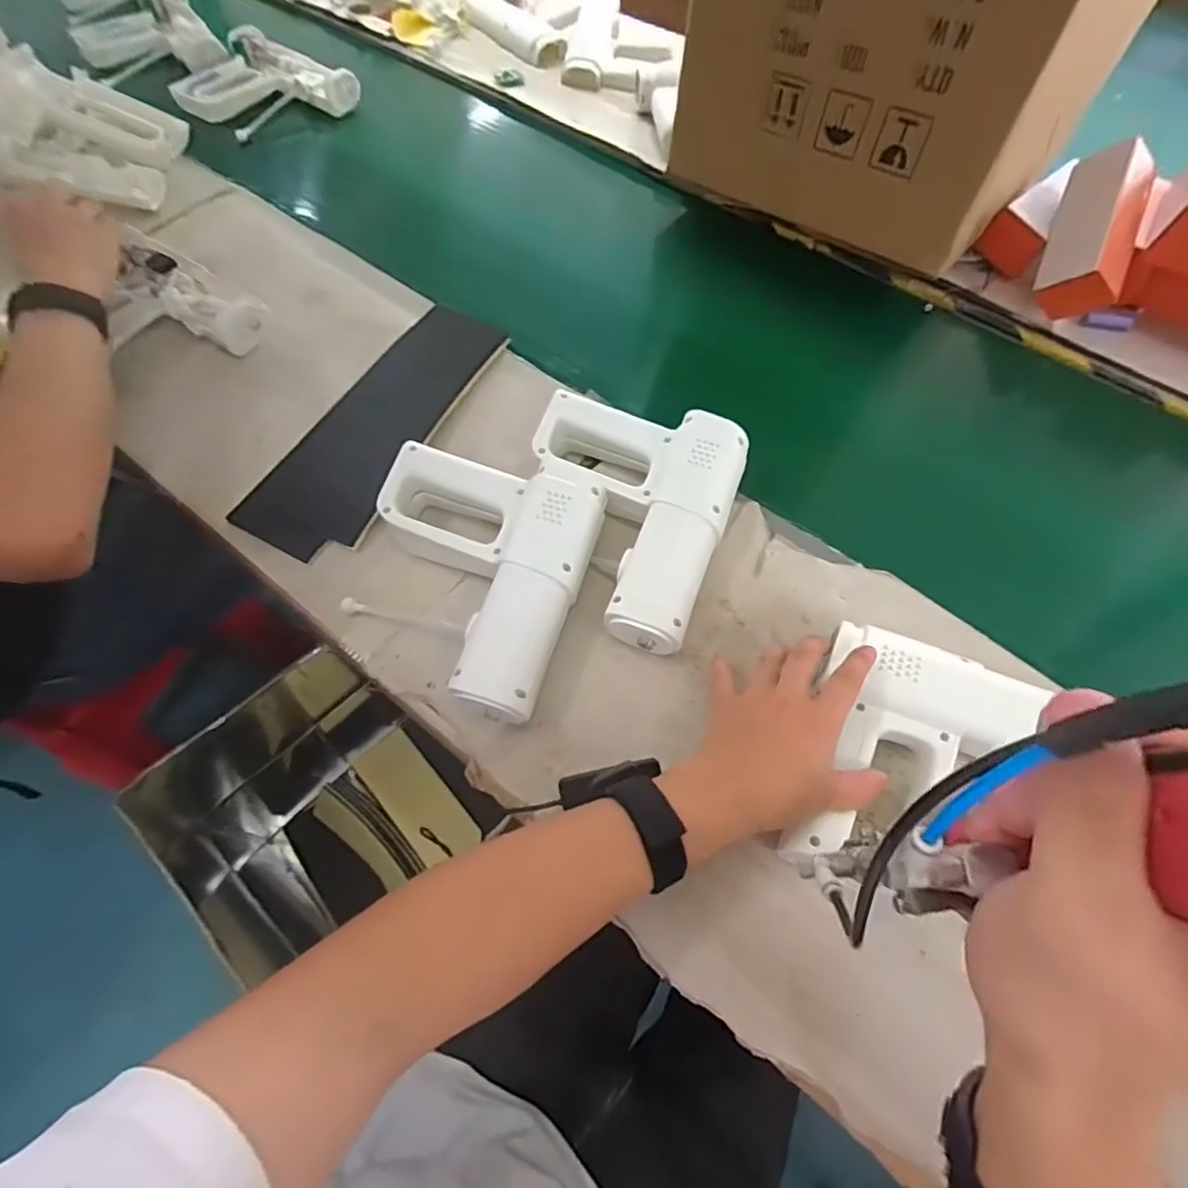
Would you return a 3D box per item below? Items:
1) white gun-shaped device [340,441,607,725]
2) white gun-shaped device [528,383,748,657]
[{"bbox_3d":[-0.105,-0.019,0.504,0.190,0.063,0.215,14,63,6],"label":"white gun-shaped device"},{"bbox_3d":[0.020,-0.073,0.523,0.180,0.061,0.216,19,64,9],"label":"white gun-shaped device"}]

